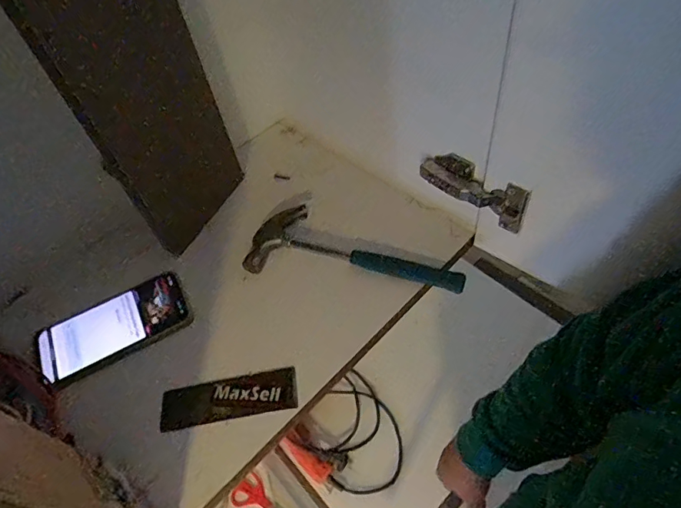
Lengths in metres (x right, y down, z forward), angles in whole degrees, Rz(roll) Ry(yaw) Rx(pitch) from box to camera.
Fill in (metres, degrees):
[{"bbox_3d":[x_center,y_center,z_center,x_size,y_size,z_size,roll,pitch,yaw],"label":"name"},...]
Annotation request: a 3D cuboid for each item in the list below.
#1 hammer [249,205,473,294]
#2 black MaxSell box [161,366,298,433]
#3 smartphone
[{"bbox_3d":[0.016,-0.011,0.540,0.247,0.024,0.086,6,53,13],"label":"hammer"},{"bbox_3d":[-0.108,0.141,0.458,0.129,0.009,0.041,-12,51,-1],"label":"black MaxSell box"},{"bbox_3d":[-0.250,0.079,0.515,0.159,0.013,0.078,-25,53,-11],"label":"smartphone"}]

